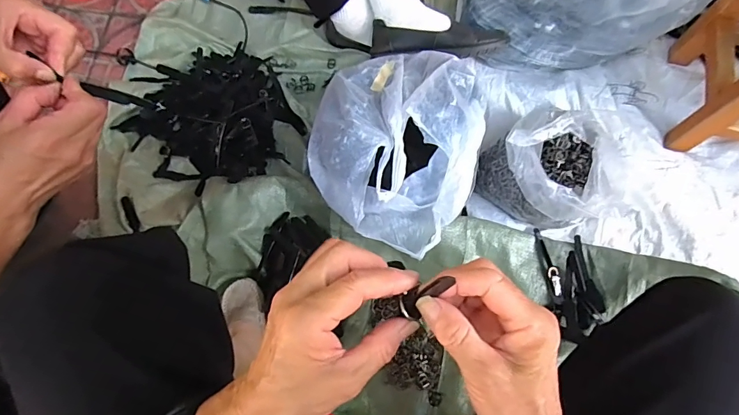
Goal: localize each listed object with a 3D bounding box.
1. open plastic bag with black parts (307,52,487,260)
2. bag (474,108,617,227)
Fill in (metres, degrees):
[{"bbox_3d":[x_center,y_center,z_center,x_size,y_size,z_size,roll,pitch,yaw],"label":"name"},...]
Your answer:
[{"bbox_3d":[0.040,-0.107,0.673,0.261,0.127,0.320,13,71,6],"label":"open plastic bag with black parts"},{"bbox_3d":[0.308,-0.074,0.686,0.210,0.143,0.188,-40,75,-13],"label":"bag"}]

